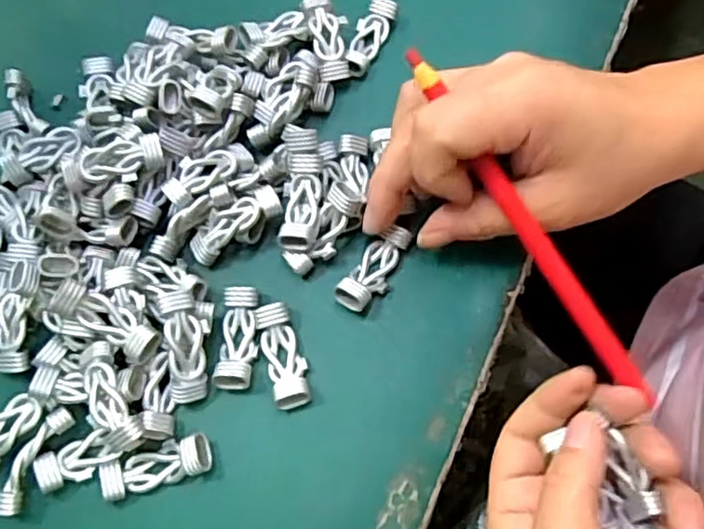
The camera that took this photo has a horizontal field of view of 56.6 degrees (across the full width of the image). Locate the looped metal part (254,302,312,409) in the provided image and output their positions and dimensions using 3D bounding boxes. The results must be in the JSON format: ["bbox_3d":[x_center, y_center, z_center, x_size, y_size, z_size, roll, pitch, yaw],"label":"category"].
[{"bbox_3d":[-0.030,0.038,0.277,0.015,0.011,0.046,-18,69,-4],"label":"looped metal part"}]

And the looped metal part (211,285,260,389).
[{"bbox_3d":[-0.049,0.030,0.281,0.016,0.011,0.048,2,69,4],"label":"looped metal part"}]

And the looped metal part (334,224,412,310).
[{"bbox_3d":[0.010,0.002,0.289,0.015,0.012,0.044,31,74,14],"label":"looped metal part"}]

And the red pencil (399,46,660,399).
[{"bbox_3d":[0.066,-0.018,0.253,0.010,0.013,0.154,-36,92,-10],"label":"red pencil"}]

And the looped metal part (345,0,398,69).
[{"bbox_3d":[0.008,-0.118,0.335,0.016,0.013,0.040,26,72,12],"label":"looped metal part"}]

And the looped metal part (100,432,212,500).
[{"bbox_3d":[-0.079,0.081,0.263,0.043,0.011,0.016,-15,69,-3],"label":"looped metal part"}]

